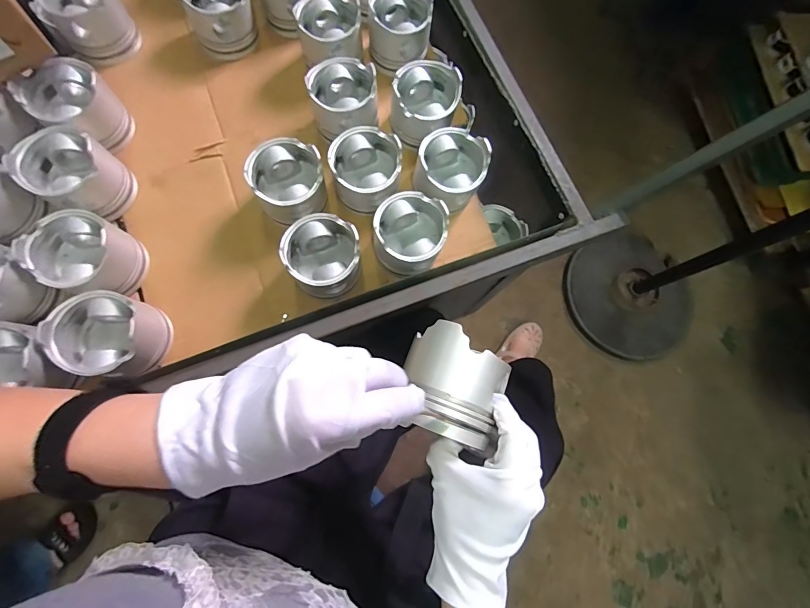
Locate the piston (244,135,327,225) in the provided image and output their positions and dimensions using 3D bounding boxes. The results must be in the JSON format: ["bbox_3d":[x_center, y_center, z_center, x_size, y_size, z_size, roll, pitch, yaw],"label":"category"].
[{"bbox_3d":[-0.150,-0.157,0.505,0.090,0.081,0.089,1,76,-5],"label":"piston"}]

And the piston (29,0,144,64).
[{"bbox_3d":[-0.462,-0.409,0.543,0.114,0.073,0.103,-35,82,-13],"label":"piston"}]

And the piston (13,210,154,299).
[{"bbox_3d":[-0.380,-0.058,0.456,0.089,0.082,0.089,1,76,-5],"label":"piston"}]

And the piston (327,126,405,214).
[{"bbox_3d":[-0.053,-0.178,0.510,0.094,0.066,0.100,1,76,-5],"label":"piston"}]

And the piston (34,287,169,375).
[{"bbox_3d":[-0.336,0.039,0.442,0.099,0.086,0.091,1,76,-5],"label":"piston"}]

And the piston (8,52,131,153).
[{"bbox_3d":[-0.429,-0.255,0.506,0.105,0.081,0.091,37,75,4],"label":"piston"}]

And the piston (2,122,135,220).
[{"bbox_3d":[-0.415,-0.161,0.482,0.094,0.081,0.091,30,75,2],"label":"piston"}]

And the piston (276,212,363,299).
[{"bbox_3d":[-0.101,-0.058,0.486,0.089,0.078,0.089,1,76,-5],"label":"piston"}]

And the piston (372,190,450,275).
[{"bbox_3d":[0.007,-0.088,0.508,0.094,0.092,0.092,1,76,-5],"label":"piston"}]

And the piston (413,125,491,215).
[{"bbox_3d":[0.059,-0.180,0.530,0.094,0.089,0.098,32,75,3],"label":"piston"}]

